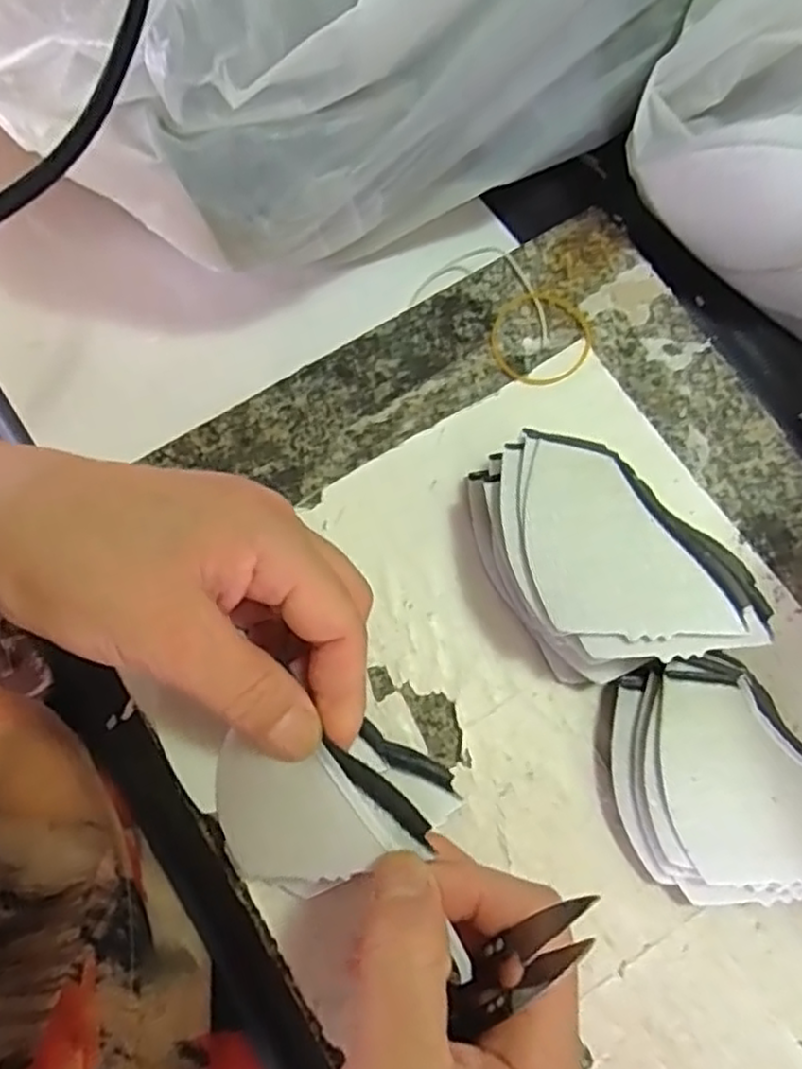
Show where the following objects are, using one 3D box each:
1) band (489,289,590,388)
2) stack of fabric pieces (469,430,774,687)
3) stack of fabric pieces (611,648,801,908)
[{"bbox_3d":[0.064,-0.091,0.322,0.047,0.004,0.046,0,77,0],"label":"band"},{"bbox_3d":[0.078,0.009,0.277,0.077,0.048,0.111,-34,80,-8],"label":"stack of fabric pieces"},{"bbox_3d":[0.125,0.103,0.265,0.072,0.029,0.114,-41,81,-9],"label":"stack of fabric pieces"}]

